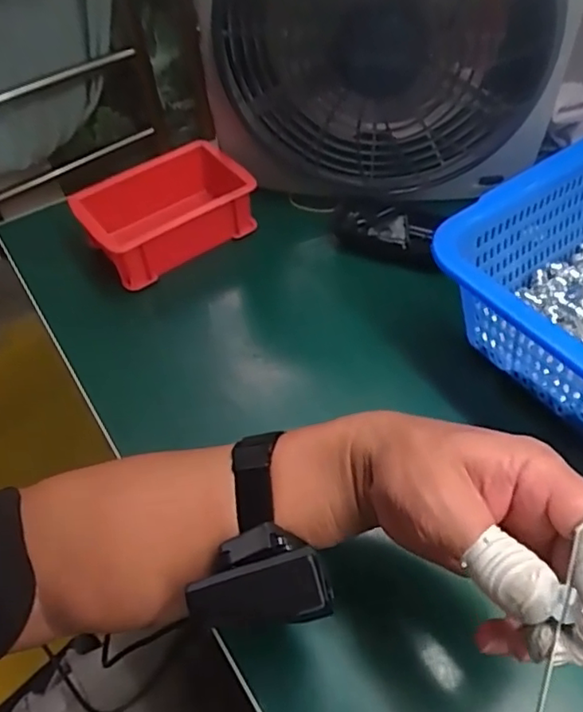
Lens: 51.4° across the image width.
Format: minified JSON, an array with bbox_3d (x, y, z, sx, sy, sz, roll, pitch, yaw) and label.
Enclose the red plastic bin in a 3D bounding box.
[{"bbox_3d":[-0.114,-0.134,0.561,0.153,0.052,0.095,-30,56,-19],"label":"red plastic bin"}]

